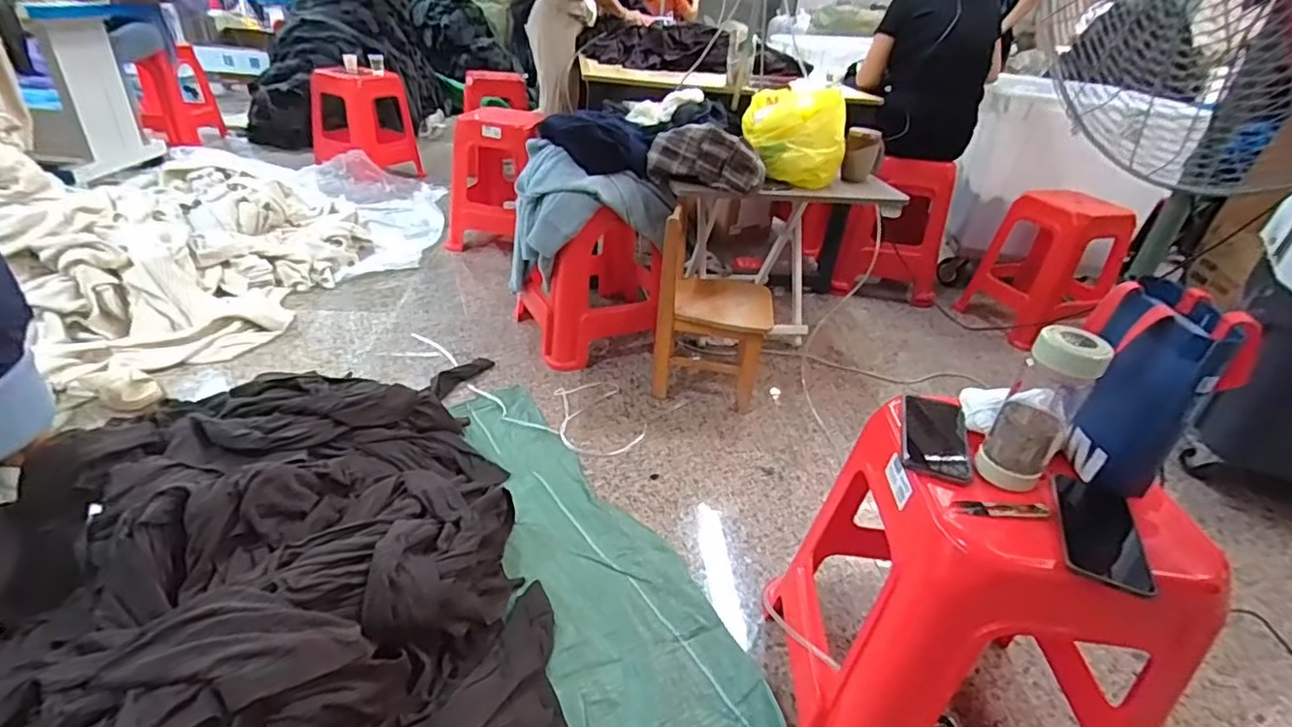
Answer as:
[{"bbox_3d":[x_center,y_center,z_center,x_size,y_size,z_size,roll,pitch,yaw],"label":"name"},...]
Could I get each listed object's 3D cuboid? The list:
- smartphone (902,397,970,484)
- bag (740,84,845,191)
[{"bbox_3d":[0.367,0.089,0.760,0.073,0.008,0.157,5,39,21],"label":"smartphone"},{"bbox_3d":[0.391,-0.606,1.584,0.272,0.210,0.192,11,32,8],"label":"bag"}]

